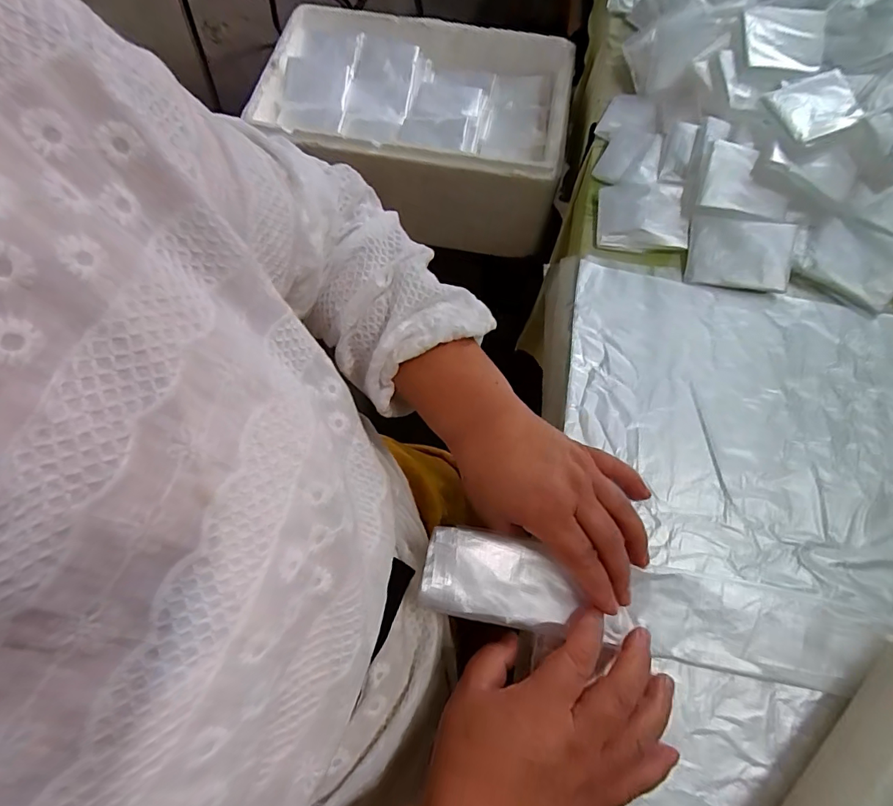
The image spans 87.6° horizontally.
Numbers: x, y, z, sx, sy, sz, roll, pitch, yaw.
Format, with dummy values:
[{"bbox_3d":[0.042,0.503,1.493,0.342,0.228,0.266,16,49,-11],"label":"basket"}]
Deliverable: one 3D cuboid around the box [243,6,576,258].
[{"bbox_3d":[-0.036,-0.399,0.677,0.400,0.150,0.278,10,69,4],"label":"box"}]

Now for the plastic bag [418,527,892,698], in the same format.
[{"bbox_3d":[0.142,0.146,0.330,0.316,0.020,0.058,11,68,0],"label":"plastic bag"}]

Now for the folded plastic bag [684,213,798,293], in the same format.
[{"bbox_3d":[0.271,-0.137,0.430,0.088,0.008,0.063,9,91,6],"label":"folded plastic bag"}]

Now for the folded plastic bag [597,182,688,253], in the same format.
[{"bbox_3d":[0.194,-0.183,0.462,0.082,0.031,0.069,9,68,5],"label":"folded plastic bag"}]

